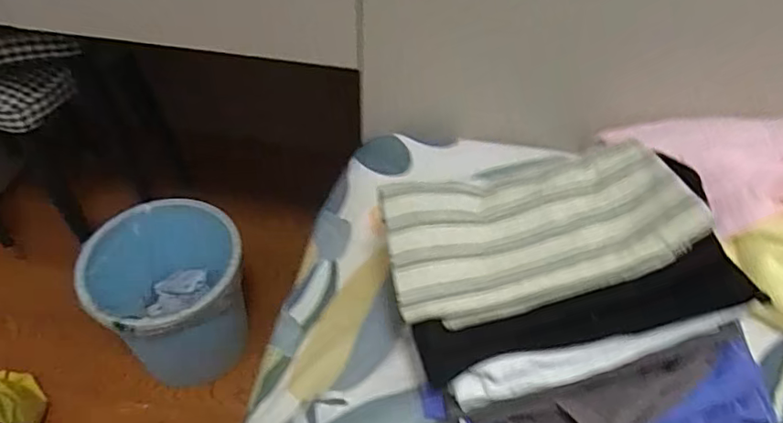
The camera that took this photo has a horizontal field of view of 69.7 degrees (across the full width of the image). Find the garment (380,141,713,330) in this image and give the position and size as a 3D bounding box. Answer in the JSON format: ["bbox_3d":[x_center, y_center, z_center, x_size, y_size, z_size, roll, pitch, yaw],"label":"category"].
[{"bbox_3d":[0.107,0.006,0.440,0.220,0.059,0.126,-8,49,-10],"label":"garment"}]

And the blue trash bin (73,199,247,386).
[{"bbox_3d":[-0.371,0.157,0.986,0.244,0.258,0.242,-23,53,-22],"label":"blue trash bin"}]

